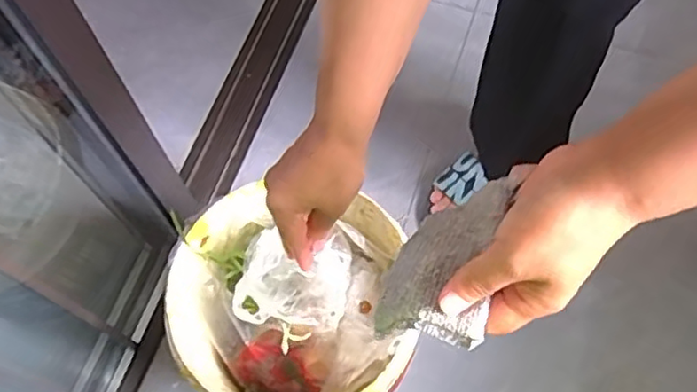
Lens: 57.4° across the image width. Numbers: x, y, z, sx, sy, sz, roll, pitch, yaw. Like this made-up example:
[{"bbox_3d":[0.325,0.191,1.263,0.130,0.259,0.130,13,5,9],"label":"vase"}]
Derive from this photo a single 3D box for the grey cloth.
[{"bbox_3d":[0.061,0.041,0.411,0.079,0.019,0.109,-7,46,47],"label":"grey cloth"}]

